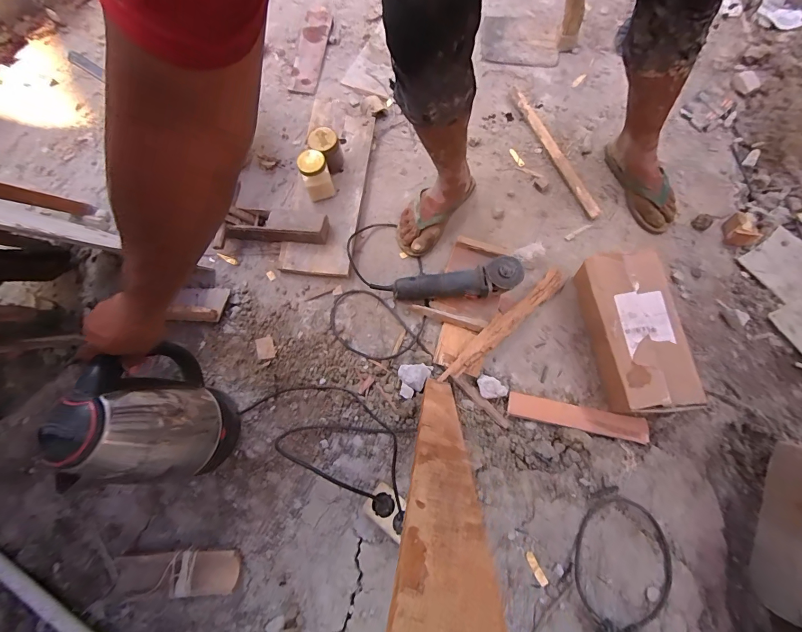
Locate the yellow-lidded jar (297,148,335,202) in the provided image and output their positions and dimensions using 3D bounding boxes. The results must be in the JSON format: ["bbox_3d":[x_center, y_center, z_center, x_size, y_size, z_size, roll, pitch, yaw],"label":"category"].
[{"bbox_3d":[-0.199,-0.327,0.860,0.062,0.110,0.068,0,73,-1],"label":"yellow-lidded jar"}]

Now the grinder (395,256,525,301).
[{"bbox_3d":[0.122,-0.075,0.807,0.275,0.062,0.069,-8,71,11],"label":"grinder"}]

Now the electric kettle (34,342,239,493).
[{"bbox_3d":[-0.369,0.144,0.551,0.146,0.260,0.199,-14,72,-5],"label":"electric kettle"}]

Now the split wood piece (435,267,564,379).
[{"bbox_3d":[0.230,0.016,0.814,0.379,0.024,0.047,-39,76,-12],"label":"split wood piece"}]

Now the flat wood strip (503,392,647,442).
[{"bbox_3d":[0.374,0.214,0.788,0.272,0.026,0.053,7,72,20],"label":"flat wood strip"}]

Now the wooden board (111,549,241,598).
[{"bbox_3d":[-0.361,0.414,0.590,0.200,0.034,0.064,-3,71,-1],"label":"wooden board"}]

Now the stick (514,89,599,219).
[{"bbox_3d":[0.404,-0.441,0.970,0.031,0.025,0.435,-20,73,-7],"label":"stick"}]

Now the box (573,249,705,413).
[{"bbox_3d":[0.486,0.032,0.761,0.156,0.113,0.323,-5,71,-2],"label":"box"}]

